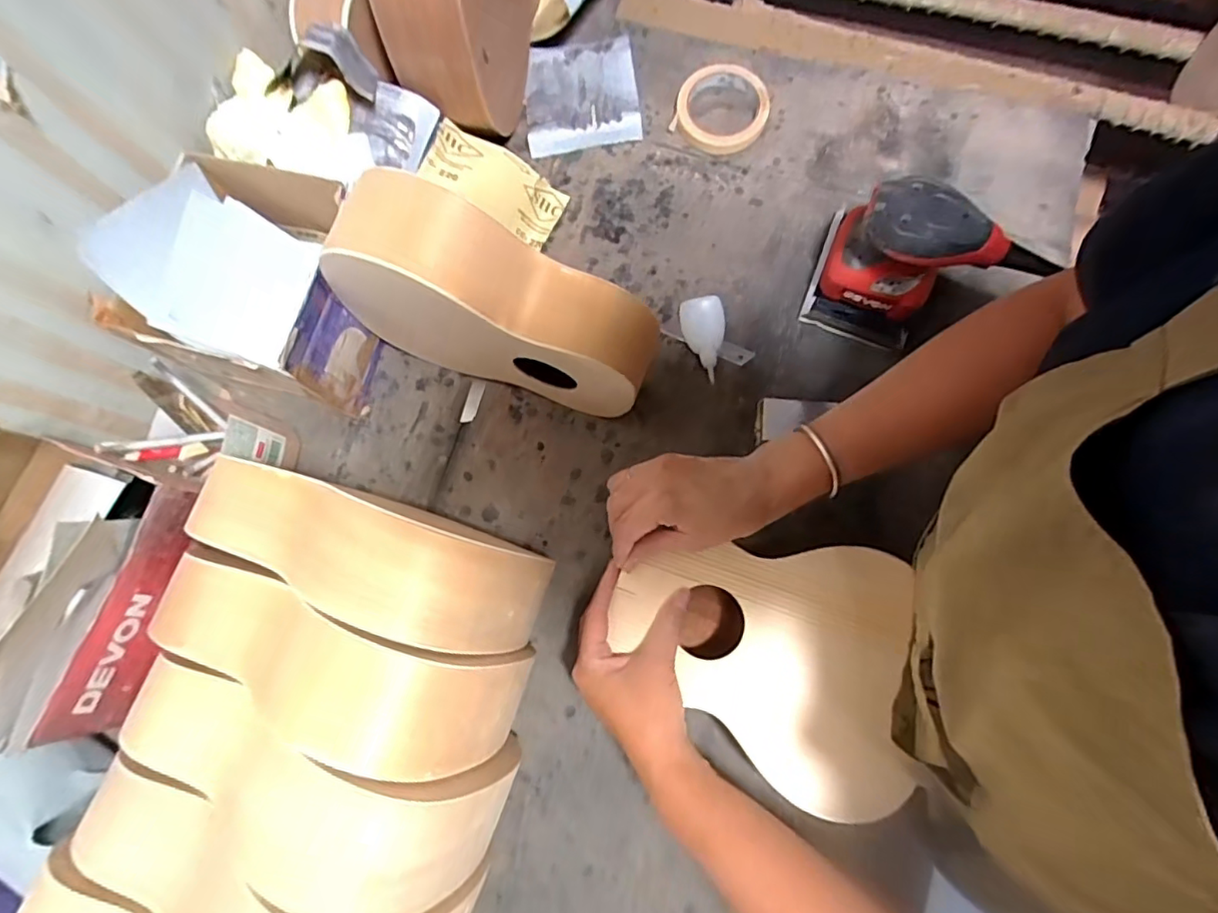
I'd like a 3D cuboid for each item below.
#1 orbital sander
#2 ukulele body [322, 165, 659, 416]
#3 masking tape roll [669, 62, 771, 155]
[{"bbox_3d":[0.289,-0.172,0.532,0.159,0.129,0.098,20,80,6],"label":"orbital sander"},{"bbox_3d":[-0.090,-0.122,0.489,0.260,0.209,0.070,18,80,5],"label":"ukulele body"},{"bbox_3d":[0.128,-0.387,0.636,0.095,0.027,0.103,0,78,2],"label":"masking tape roll"}]

